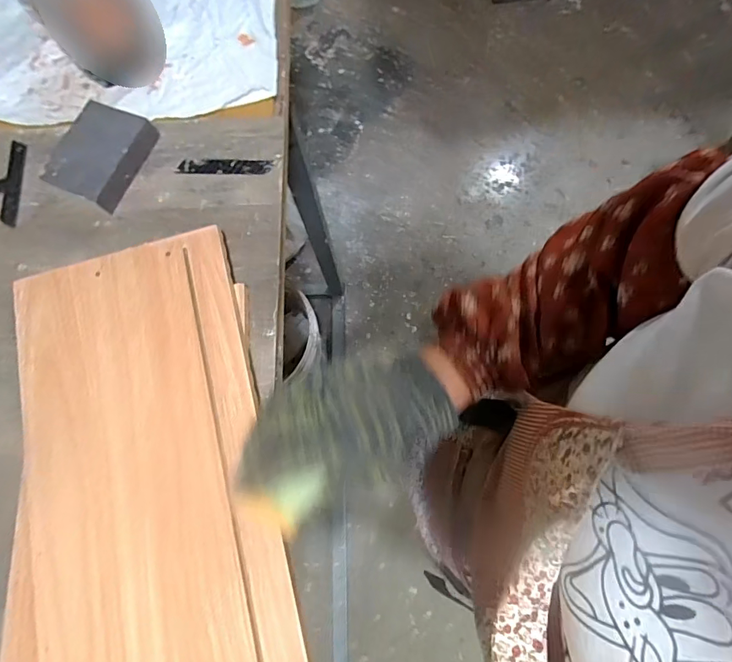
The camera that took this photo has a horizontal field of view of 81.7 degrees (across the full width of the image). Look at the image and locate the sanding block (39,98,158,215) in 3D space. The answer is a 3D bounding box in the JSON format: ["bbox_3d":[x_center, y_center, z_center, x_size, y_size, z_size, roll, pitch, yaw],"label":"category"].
[{"bbox_3d":[-0.256,-0.170,0.412,0.070,0.029,0.095,21,77,7],"label":"sanding block"}]

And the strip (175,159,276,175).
[{"bbox_3d":[-0.141,-0.165,0.423,0.096,0.004,0.018,3,73,5],"label":"strip"}]

